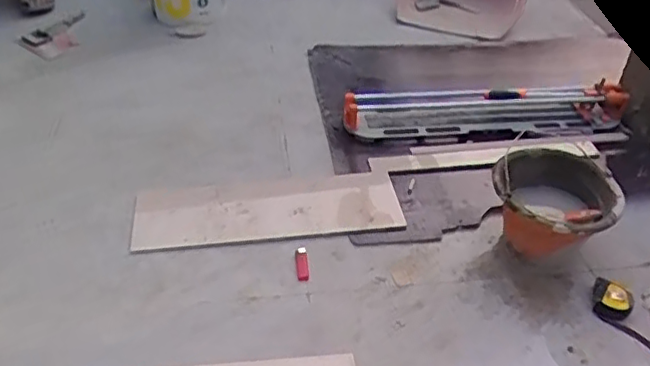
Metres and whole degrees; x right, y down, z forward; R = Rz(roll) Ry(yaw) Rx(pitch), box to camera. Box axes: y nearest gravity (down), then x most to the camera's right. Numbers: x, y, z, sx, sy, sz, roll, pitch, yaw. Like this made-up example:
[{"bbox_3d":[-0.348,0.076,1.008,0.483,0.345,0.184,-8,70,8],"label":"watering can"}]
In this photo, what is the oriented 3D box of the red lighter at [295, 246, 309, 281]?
[{"bbox_3d":[-0.049,0.170,1.316,0.024,0.010,0.090,-2,39,-5],"label":"red lighter"}]

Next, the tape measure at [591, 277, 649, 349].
[{"bbox_3d":[0.590,0.258,1.219,0.076,0.040,0.176,-20,44,-24],"label":"tape measure"}]

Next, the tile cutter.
[{"bbox_3d":[0.462,-0.223,1.783,0.816,0.092,0.165,-5,40,-8],"label":"tile cutter"}]

